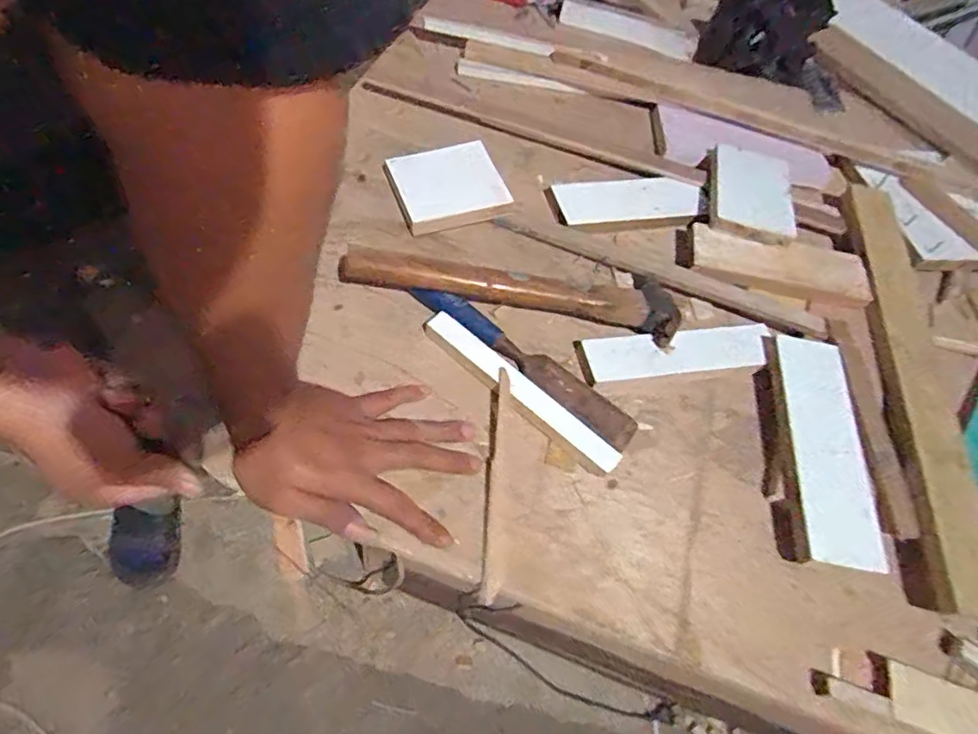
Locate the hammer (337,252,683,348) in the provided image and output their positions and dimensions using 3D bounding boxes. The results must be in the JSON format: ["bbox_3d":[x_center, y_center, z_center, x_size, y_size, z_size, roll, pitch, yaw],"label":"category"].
[{"bbox_3d":[0.019,-0.080,0.561,0.322,0.054,0.081,11,58,-2],"label":"hammer"}]

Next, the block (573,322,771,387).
[{"bbox_3d":[0.180,-0.017,0.547,0.193,0.020,0.045,-8,60,-8],"label":"block"}]

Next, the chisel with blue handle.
[{"bbox_3d":[0.032,-0.008,0.528,0.233,0.032,0.040,39,59,13],"label":"chisel with blue handle"}]

